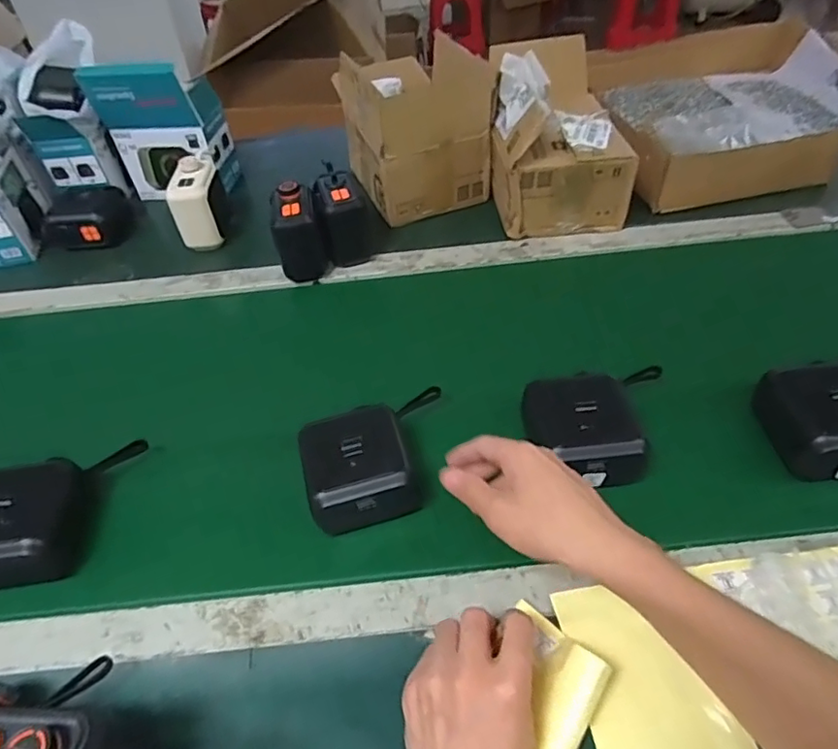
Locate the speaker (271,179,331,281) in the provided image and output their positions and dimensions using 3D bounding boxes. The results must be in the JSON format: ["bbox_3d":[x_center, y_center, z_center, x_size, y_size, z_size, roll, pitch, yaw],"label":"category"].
[{"bbox_3d":[-0.148,-0.177,0.705,0.060,0.097,0.064,-12,46,-7],"label":"speaker"}]

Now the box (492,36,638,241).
[{"bbox_3d":[0.179,-0.320,0.761,0.157,0.163,0.217,-5,46,0],"label":"box"}]

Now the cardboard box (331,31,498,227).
[{"bbox_3d":[-0.012,-0.357,0.813,0.163,0.165,0.229,-18,47,-12],"label":"cardboard box"}]

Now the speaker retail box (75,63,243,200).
[{"bbox_3d":[-0.369,-0.365,0.839,0.142,0.190,0.103,4,46,9],"label":"speaker retail box"}]

